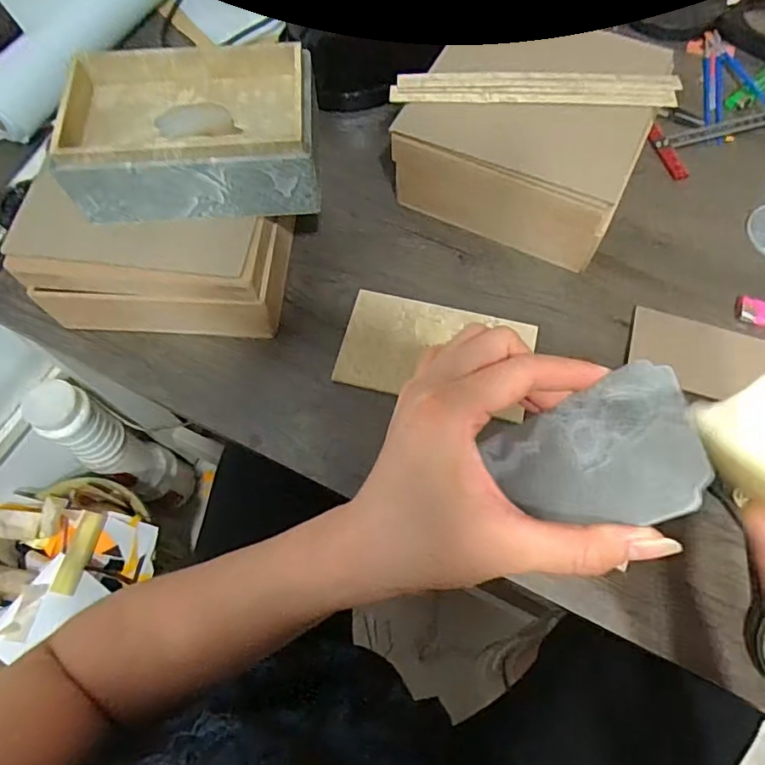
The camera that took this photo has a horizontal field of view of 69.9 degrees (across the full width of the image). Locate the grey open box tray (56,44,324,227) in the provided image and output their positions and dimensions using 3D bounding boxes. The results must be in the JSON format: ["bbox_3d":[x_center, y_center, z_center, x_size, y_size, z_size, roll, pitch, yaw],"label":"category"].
[{"bbox_3d":[-0.141,-0.188,0.411,0.179,0.056,0.121,-5,67,-1],"label":"grey open box tray"}]

